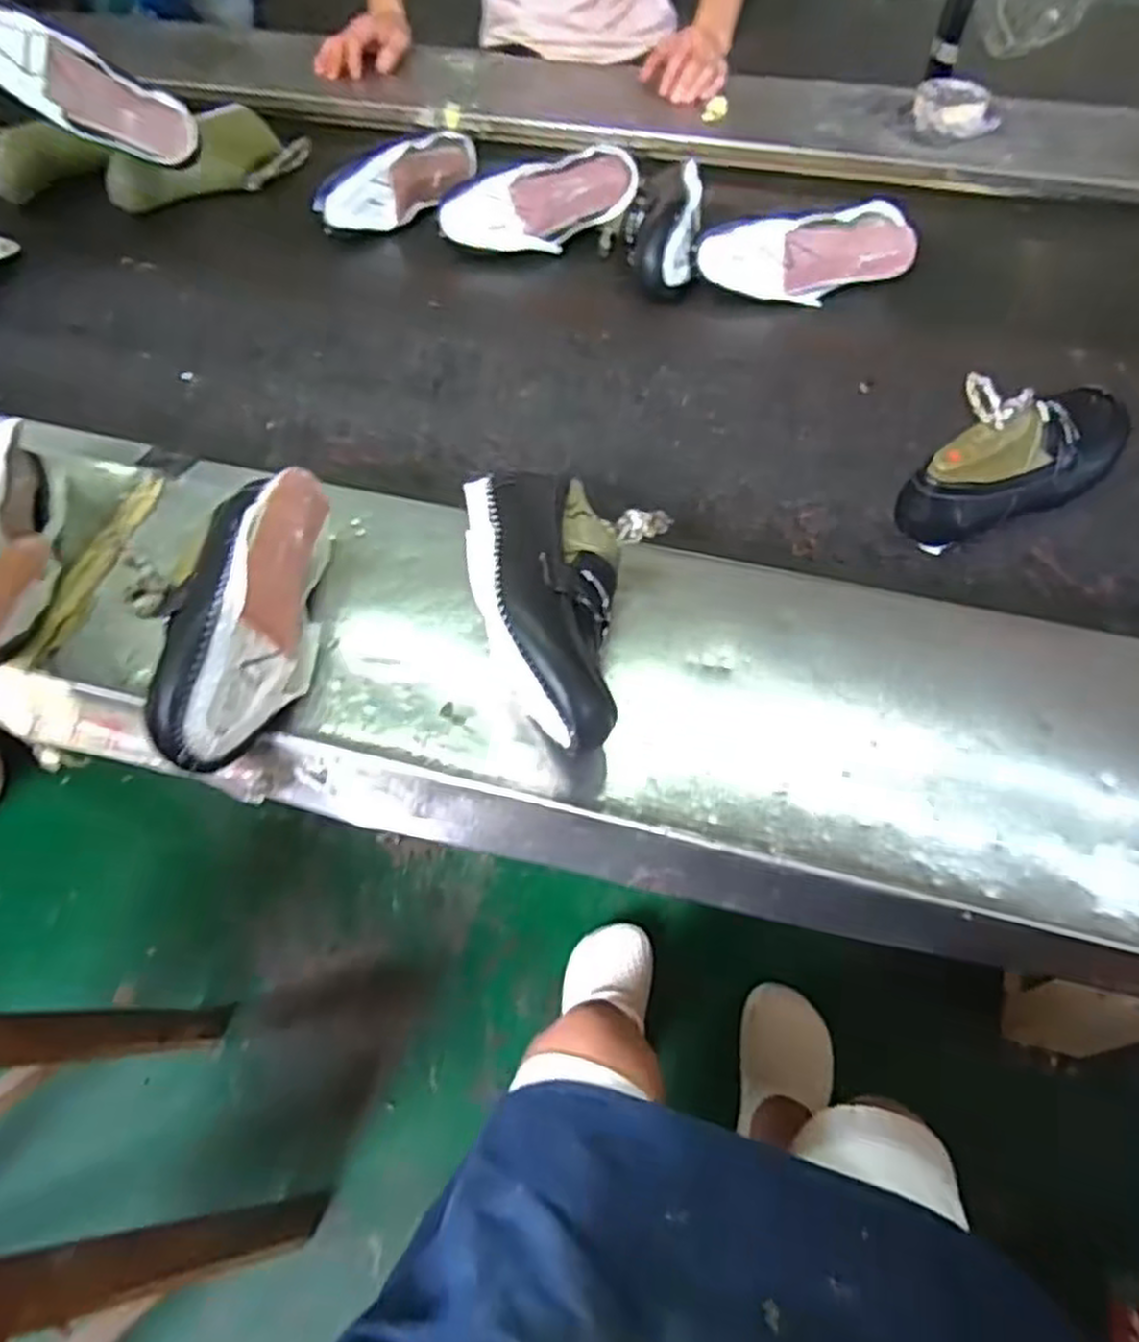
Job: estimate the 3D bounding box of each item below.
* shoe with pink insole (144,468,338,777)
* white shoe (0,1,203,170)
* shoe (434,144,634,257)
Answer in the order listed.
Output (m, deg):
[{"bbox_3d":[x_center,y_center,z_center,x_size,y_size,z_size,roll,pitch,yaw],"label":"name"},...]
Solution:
[{"bbox_3d":[-0.211,-0.038,0.514,0.074,0.095,0.222,5,57,4],"label":"shoe with pink insole"},{"bbox_3d":[-0.505,-0.604,0.808,0.212,0.075,0.066,15,50,-32],"label":"white shoe"},{"bbox_3d":[-0.035,-0.532,0.888,0.226,0.082,0.051,-8,57,-4],"label":"shoe"}]

